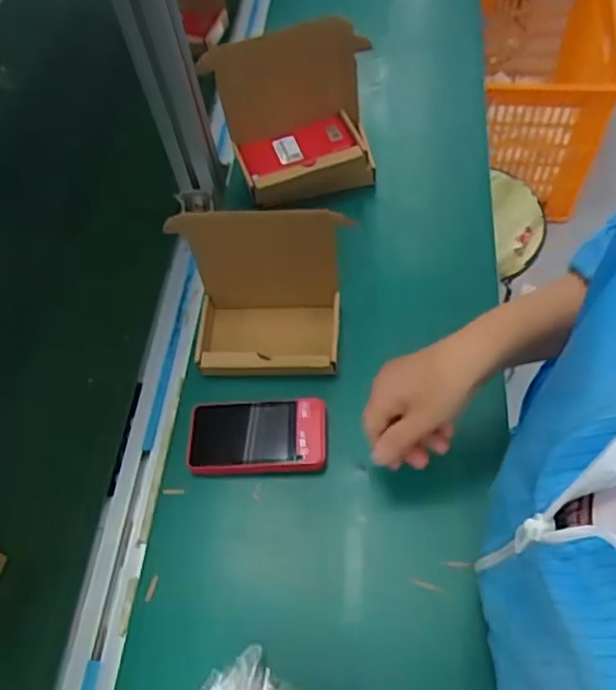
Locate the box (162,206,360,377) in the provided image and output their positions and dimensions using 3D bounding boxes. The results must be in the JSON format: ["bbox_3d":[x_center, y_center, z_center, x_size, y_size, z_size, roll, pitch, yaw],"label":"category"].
[{"bbox_3d":[-0.042,-0.036,0.553,0.137,0.134,0.091,-1,59,4],"label":"box"}]

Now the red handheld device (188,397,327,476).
[{"bbox_3d":[-0.044,0.081,0.535,0.119,0.026,0.064,0,59,4],"label":"red handheld device"}]

